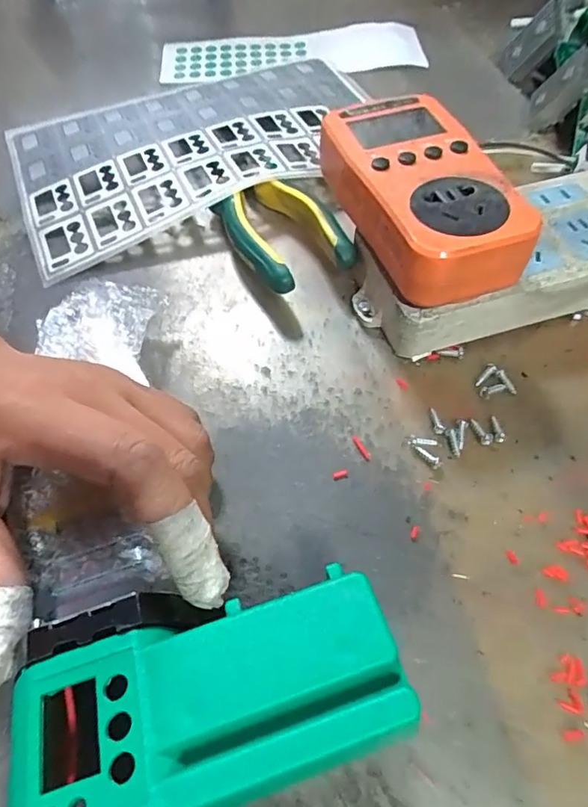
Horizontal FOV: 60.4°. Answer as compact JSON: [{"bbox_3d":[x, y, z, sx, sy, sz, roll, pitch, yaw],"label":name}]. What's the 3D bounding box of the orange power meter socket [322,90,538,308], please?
[{"bbox_3d":[0.058,-0.103,0.247,0.067,0.034,0.125,-16,59,-7],"label":"orange power meter socket"}]

